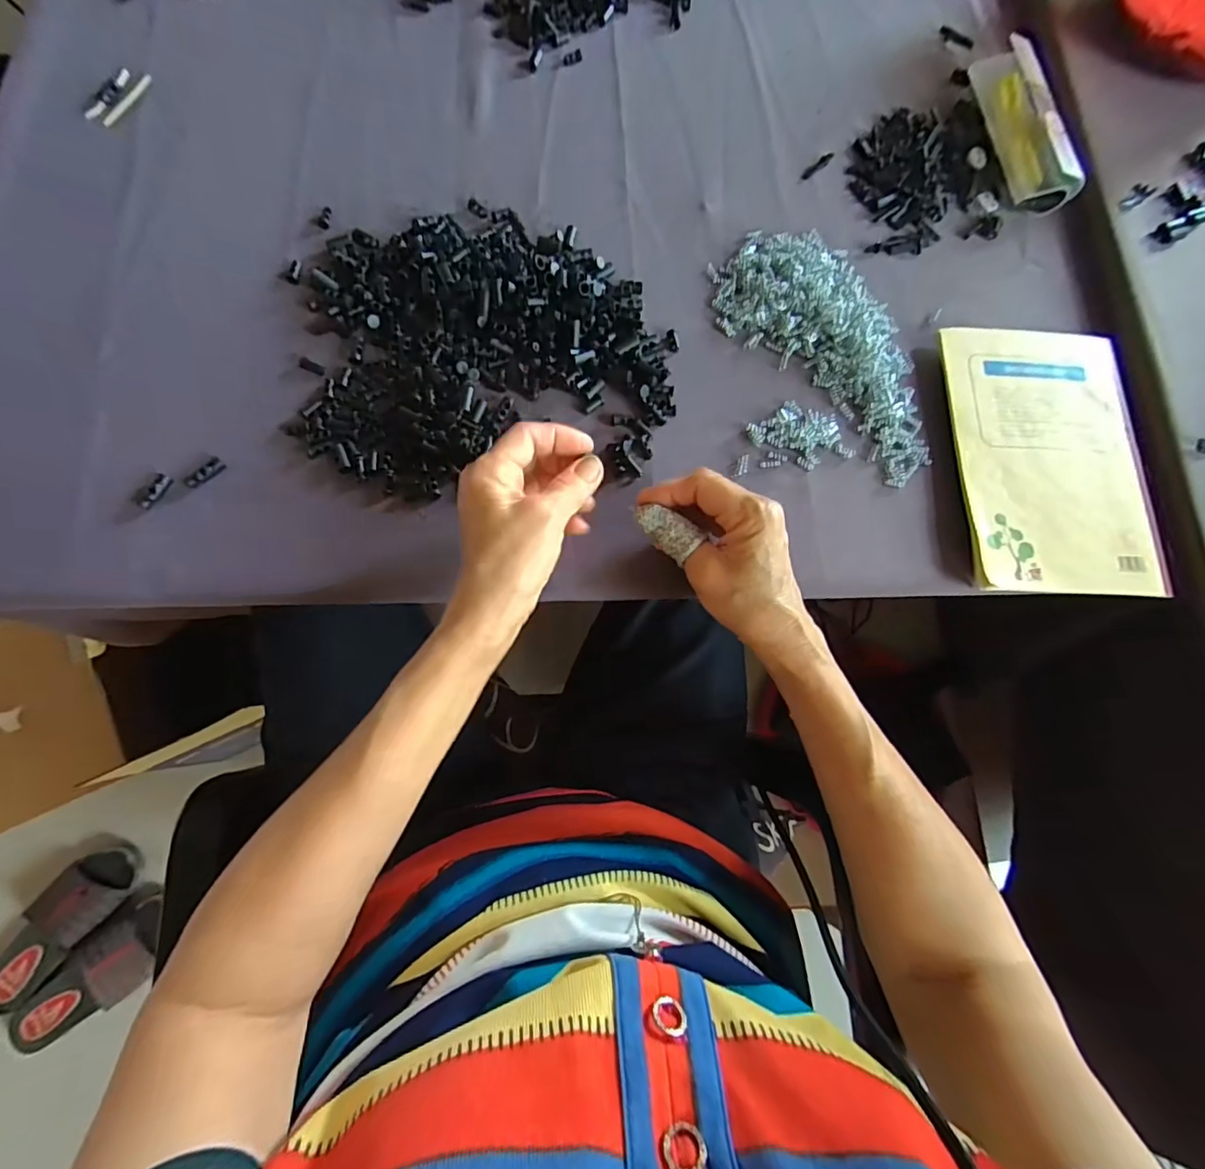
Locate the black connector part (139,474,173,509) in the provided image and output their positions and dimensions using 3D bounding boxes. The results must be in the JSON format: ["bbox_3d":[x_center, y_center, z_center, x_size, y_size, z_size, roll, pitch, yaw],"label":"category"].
[{"bbox_3d":[-0.287,-0.060,0.344,0.008,0.006,0.024,23,75,1],"label":"black connector part"}]

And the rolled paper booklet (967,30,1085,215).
[{"bbox_3d":[0.363,-0.399,0.459,0.041,0.028,0.156,-6,76,-6],"label":"rolled paper booklet"}]

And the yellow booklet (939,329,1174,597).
[{"bbox_3d":[0.328,-0.096,0.385,0.142,0.012,0.208,3,76,-4],"label":"yellow booklet"}]

